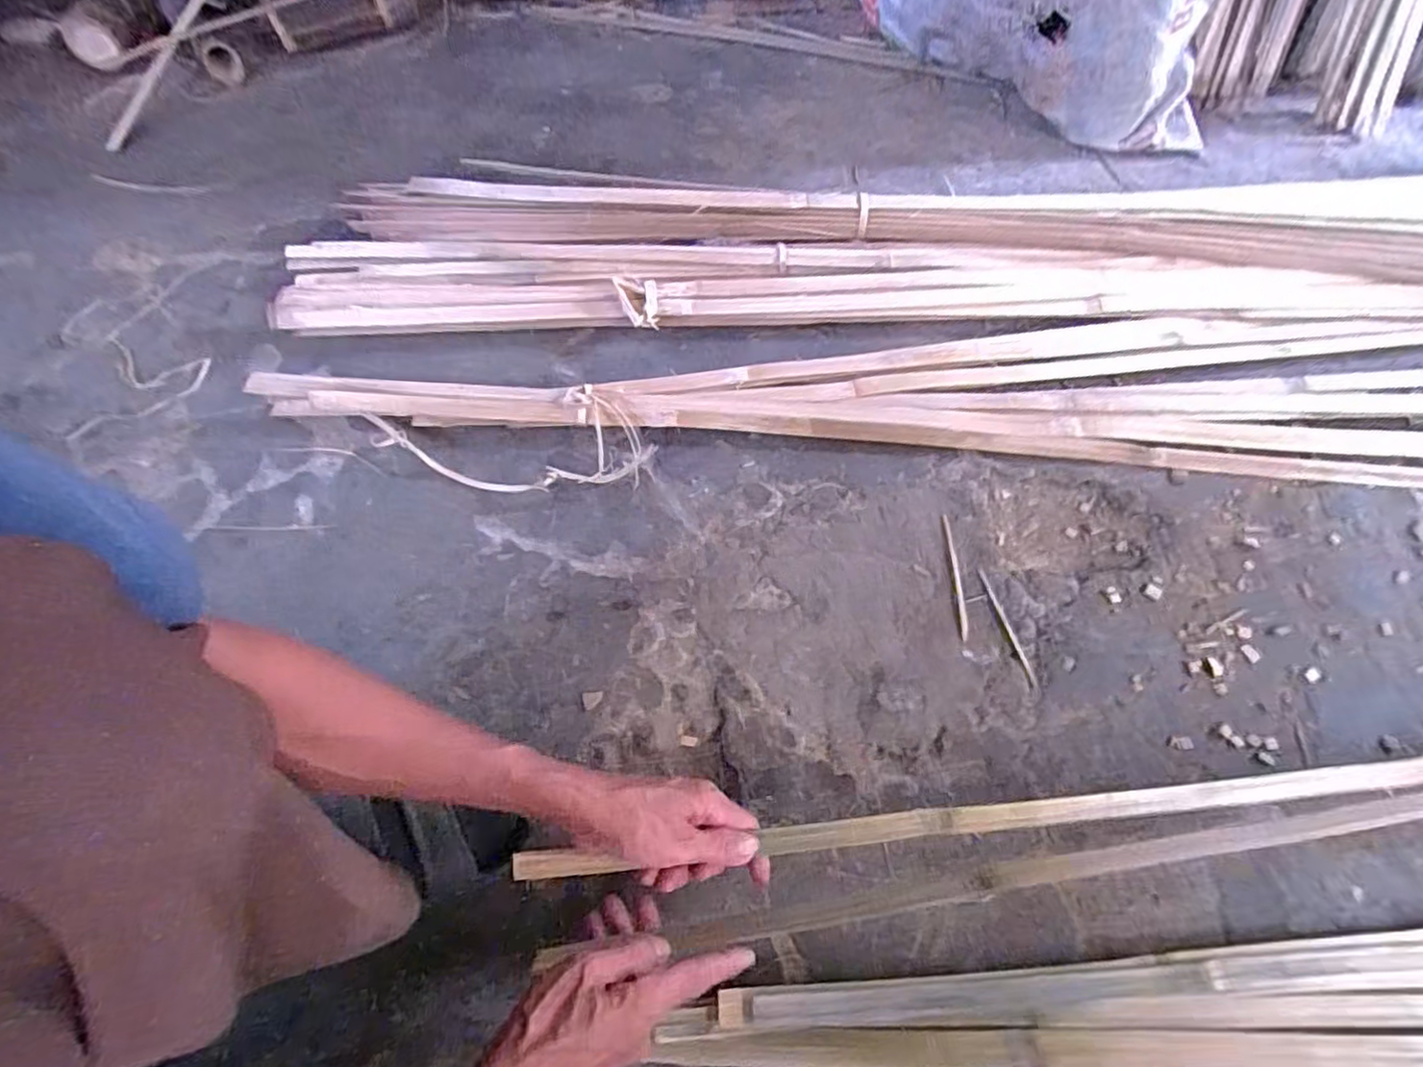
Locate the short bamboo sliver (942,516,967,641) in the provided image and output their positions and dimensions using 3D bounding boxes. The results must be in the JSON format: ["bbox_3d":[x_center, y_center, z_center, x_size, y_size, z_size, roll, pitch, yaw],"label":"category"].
[{"bbox_3d":[0.229,0.040,0.621,0.008,0.004,0.124,0,62,2],"label":"short bamboo sliver"}]

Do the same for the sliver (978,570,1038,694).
[{"bbox_3d":[0.265,0.084,0.591,0.008,0.004,0.116,-12,62,-5],"label":"sliver"}]

